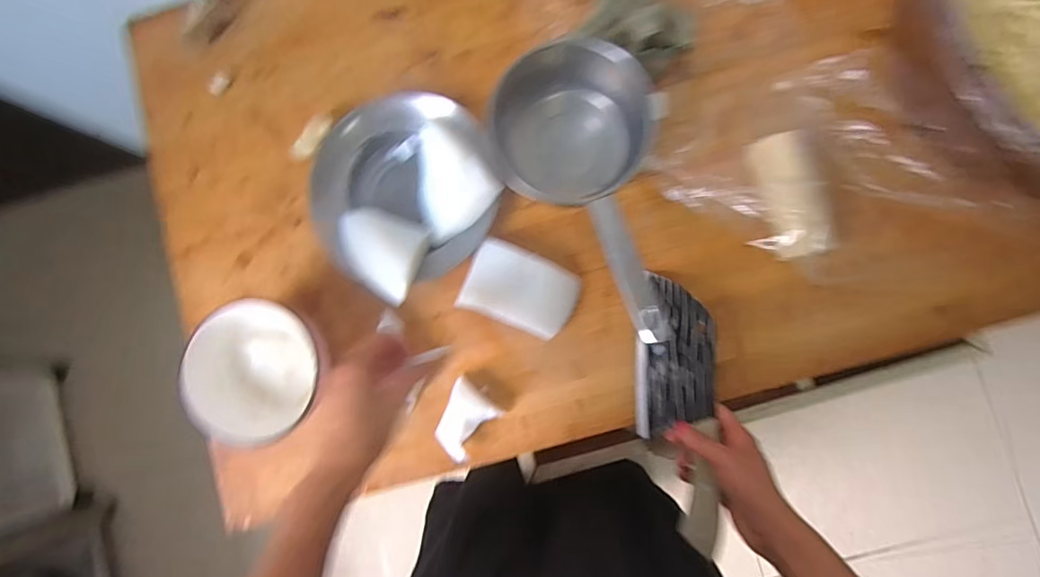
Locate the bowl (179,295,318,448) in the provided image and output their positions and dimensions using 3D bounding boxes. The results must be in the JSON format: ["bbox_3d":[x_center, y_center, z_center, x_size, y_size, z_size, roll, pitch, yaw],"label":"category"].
[{"bbox_3d":[-0.288,0.088,0.545,0.124,0.038,0.144,1,87,-24],"label":"bowl"}]

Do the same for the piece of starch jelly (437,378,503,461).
[{"bbox_3d":[-0.063,0.142,0.542,0.058,0.025,0.065,39,91,6],"label":"piece of starch jelly"}]

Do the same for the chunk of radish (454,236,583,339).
[{"bbox_3d":[0.001,0.002,0.541,0.115,0.029,0.078,23,89,6],"label":"chunk of radish"}]

